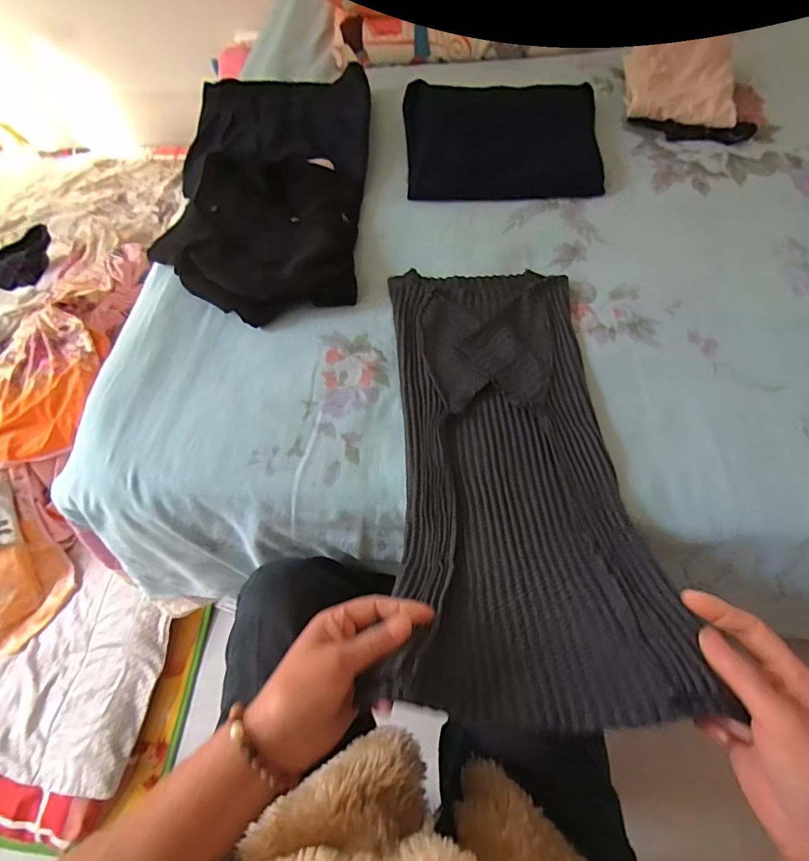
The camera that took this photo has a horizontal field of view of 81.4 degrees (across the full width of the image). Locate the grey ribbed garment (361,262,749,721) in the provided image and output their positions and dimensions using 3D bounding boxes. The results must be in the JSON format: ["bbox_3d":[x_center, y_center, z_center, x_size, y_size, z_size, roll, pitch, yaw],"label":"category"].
[{"bbox_3d":[0.103,0.005,0.498,0.232,0.099,0.530,-4,52,1],"label":"grey ribbed garment"}]

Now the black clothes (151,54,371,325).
[{"bbox_3d":[-0.218,-0.395,0.747,0.304,0.060,0.519,-1,62,6],"label":"black clothes"}]

